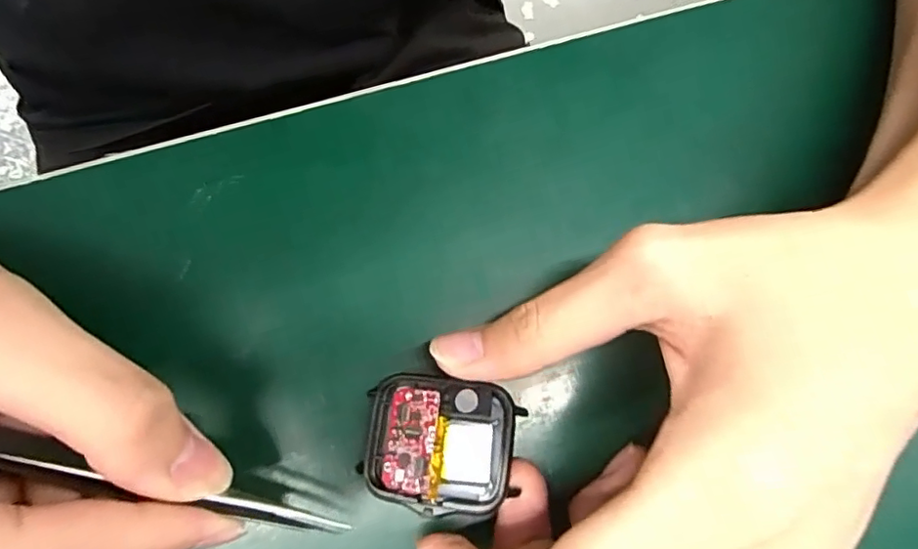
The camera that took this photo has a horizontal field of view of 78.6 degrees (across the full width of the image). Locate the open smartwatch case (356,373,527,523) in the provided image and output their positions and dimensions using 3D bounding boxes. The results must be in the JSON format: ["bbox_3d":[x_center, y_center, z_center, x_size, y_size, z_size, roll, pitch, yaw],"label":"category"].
[{"bbox_3d":[-0.007,0.051,0.168,0.045,0.009,0.039,6,73,1],"label":"open smartwatch case"}]

